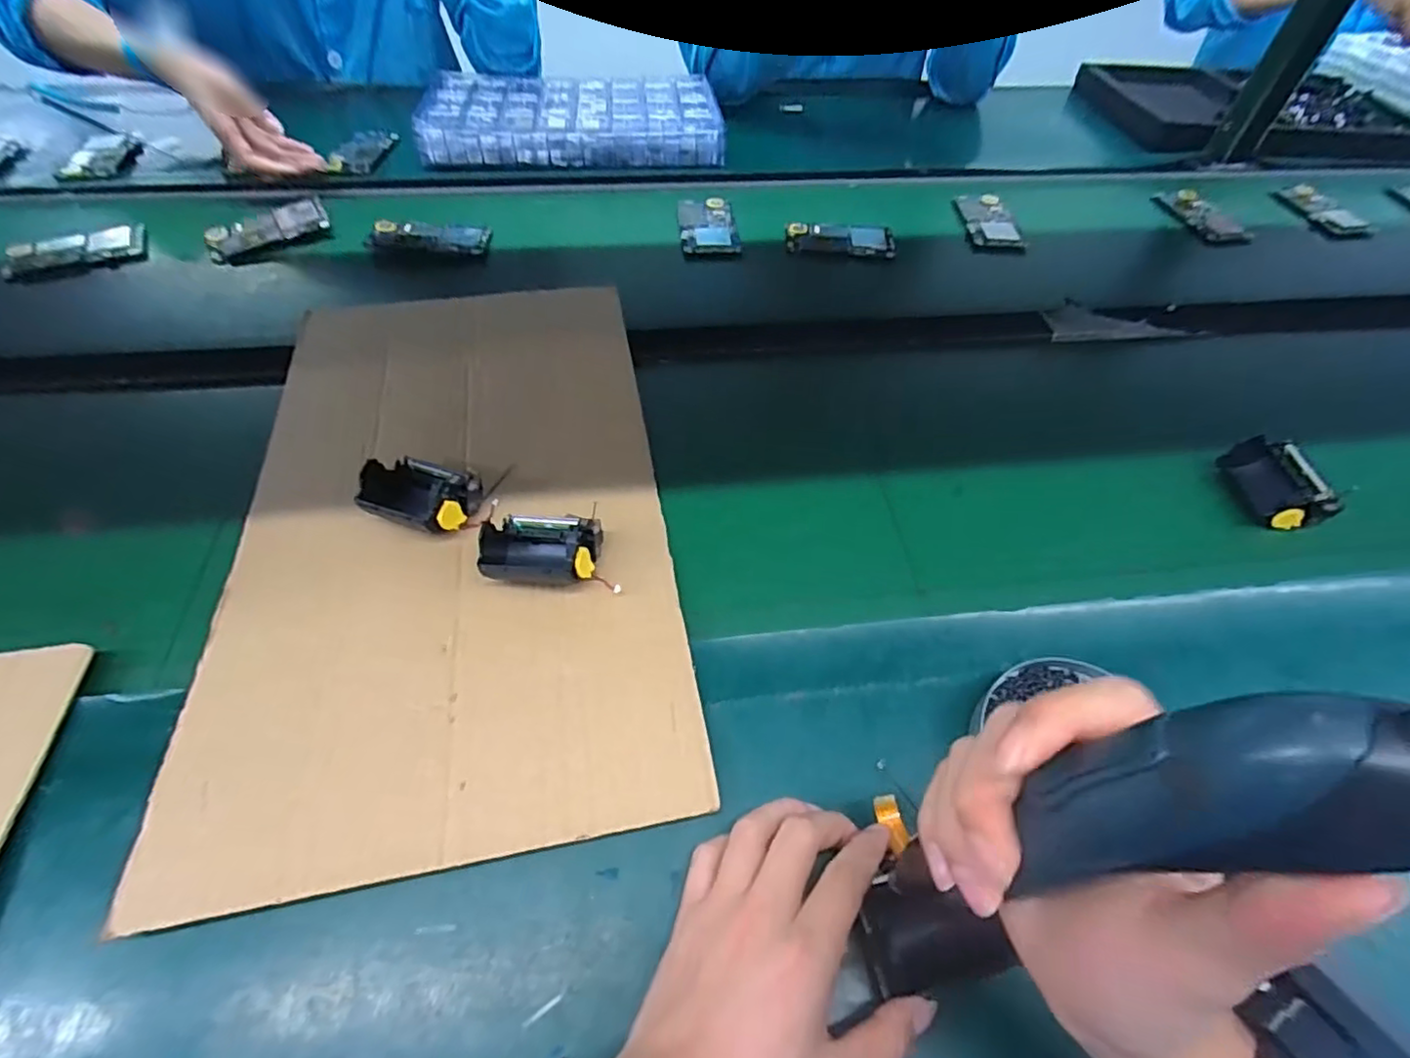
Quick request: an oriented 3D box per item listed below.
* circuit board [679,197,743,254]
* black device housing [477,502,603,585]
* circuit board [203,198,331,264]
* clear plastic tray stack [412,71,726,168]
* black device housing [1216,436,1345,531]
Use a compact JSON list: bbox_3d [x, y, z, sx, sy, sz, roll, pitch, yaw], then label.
[{"bbox_3d":[0.004,-0.361,0.743,0.068,0.005,0.118,-3,52,-6],"label":"circuit board"},{"bbox_3d":[-0.110,0.011,0.422,0.075,0.048,0.058,4,52,0],"label":"black device housing"},{"bbox_3d":[-0.473,-0.326,0.677,0.072,0.007,0.127,39,60,23],"label":"circuit board"},{"bbox_3d":[-0.177,-0.552,0.853,0.389,0.051,0.205,-7,54,-9],"label":"clear plastic tray stack"},{"bbox_3d":[0.460,-0.037,0.501,0.050,0.029,0.074,-6,52,-8],"label":"black device housing"}]

